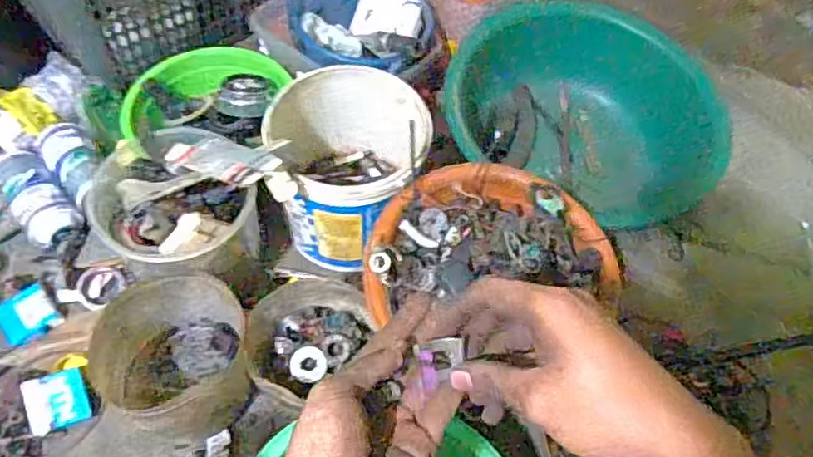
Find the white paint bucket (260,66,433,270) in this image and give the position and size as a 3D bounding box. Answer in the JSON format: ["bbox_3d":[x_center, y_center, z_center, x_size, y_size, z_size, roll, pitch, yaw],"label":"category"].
[{"bbox_3d":[-0.078,-0.077,0.752,0.199,0.188,0.203,-8,60,-7],"label":"white paint bucket"}]

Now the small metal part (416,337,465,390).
[{"bbox_3d":[0.021,0.079,0.375,0.028,0.006,0.025,-11,103,1],"label":"small metal part"}]

